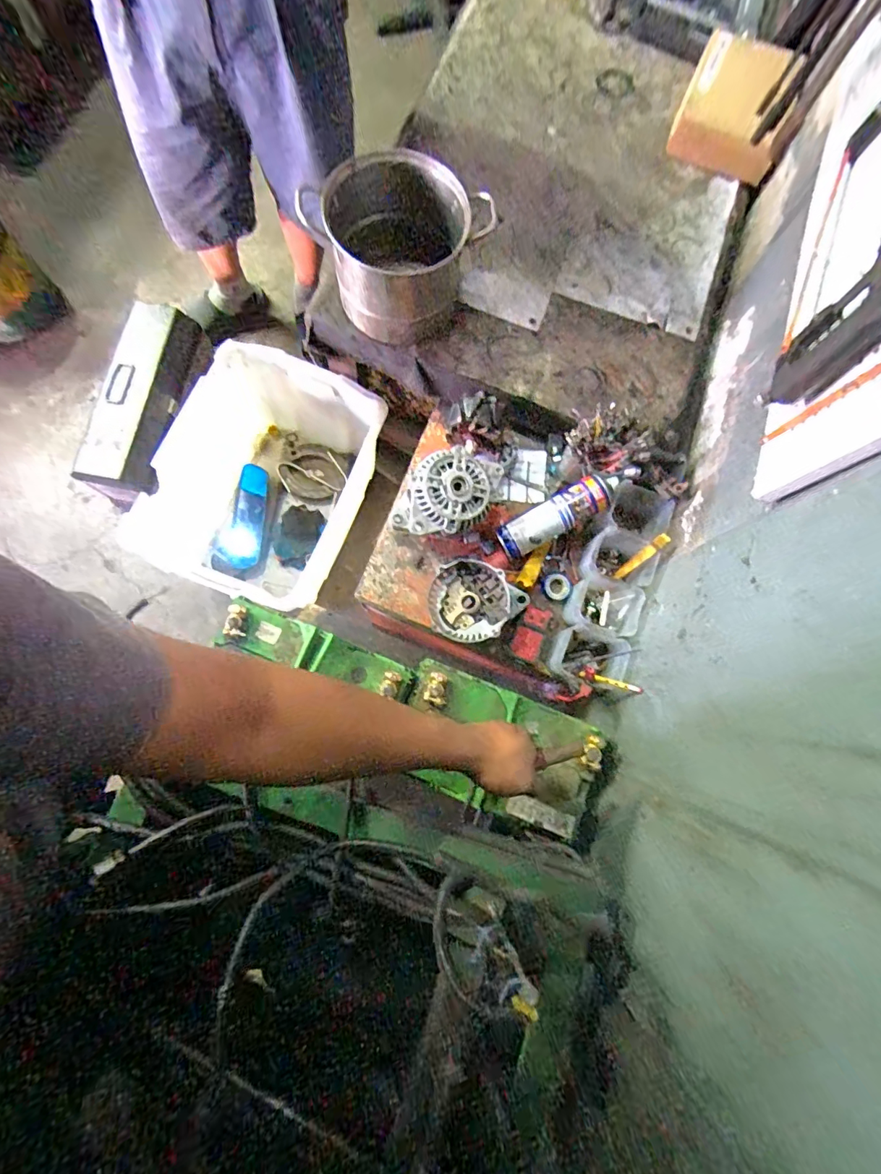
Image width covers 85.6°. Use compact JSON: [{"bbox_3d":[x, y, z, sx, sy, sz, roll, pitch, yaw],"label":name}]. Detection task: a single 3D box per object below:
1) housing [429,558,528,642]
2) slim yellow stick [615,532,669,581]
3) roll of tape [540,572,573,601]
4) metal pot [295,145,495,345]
[{"bbox_3d":[0.053,0.029,0.828,0.141,0.059,0.144,1,79,-4],"label":"housing"},{"bbox_3d":[0.354,-0.052,0.836,0.020,0.117,0.014,51,41,11],"label":"slim yellow stick"},{"bbox_3d":[0.212,-0.001,0.871,0.053,0.014,0.053,1,79,-4],"label":"roll of tape"},{"bbox_3d":[-0.088,-0.578,0.833,0.261,0.184,0.223,16,78,-1],"label":"metal pot"}]

